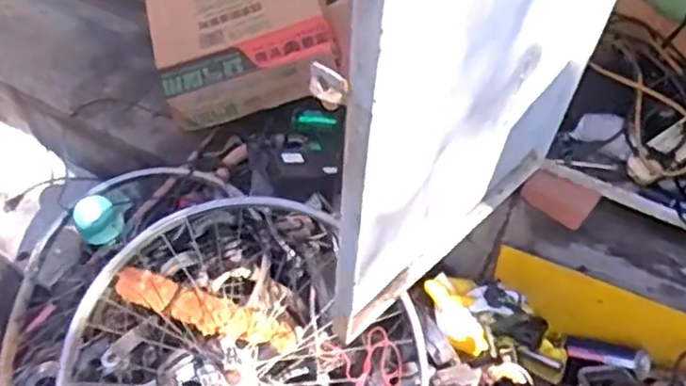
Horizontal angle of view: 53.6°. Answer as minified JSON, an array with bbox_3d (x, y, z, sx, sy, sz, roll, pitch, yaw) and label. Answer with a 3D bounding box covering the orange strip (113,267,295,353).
[{"bbox_3d":[-0.230,0.201,1.164,0.316,0.060,0.054,16,53,9],"label":"orange strip"}]

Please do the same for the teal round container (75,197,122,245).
[{"bbox_3d":[-0.517,0.057,1.426,0.097,0.065,0.109,44,100,18],"label":"teal round container"}]

